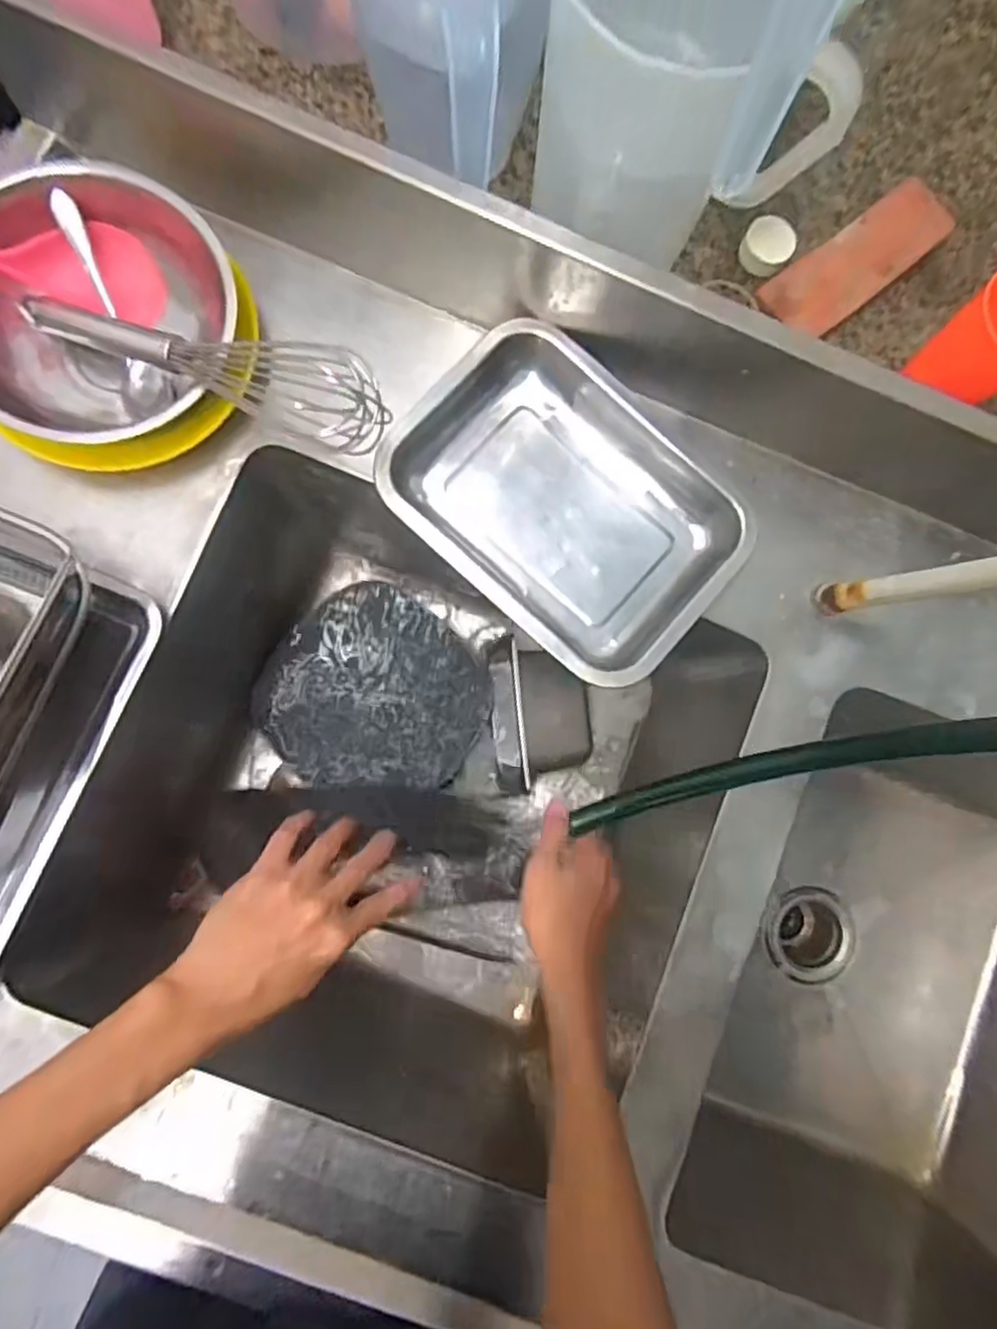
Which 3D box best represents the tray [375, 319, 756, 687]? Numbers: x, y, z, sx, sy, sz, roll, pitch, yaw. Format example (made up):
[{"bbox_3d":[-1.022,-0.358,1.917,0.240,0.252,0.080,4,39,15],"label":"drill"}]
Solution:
[{"bbox_3d":[0.053,-0.125,0.522,0.266,0.040,0.198,42,82,0],"label":"tray"}]

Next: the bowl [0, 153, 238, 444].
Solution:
[{"bbox_3d":[-0.290,-0.262,0.491,0.195,0.062,0.184,1,84,-5],"label":"bowl"}]

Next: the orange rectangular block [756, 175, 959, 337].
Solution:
[{"bbox_3d":[0.290,-0.326,0.551,0.185,0.038,0.062,-38,89,-8],"label":"orange rectangular block"}]

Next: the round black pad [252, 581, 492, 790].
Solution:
[{"bbox_3d":[-0.139,0.039,0.783,0.242,0.034,0.230,0,86,-3],"label":"round black pad"}]

